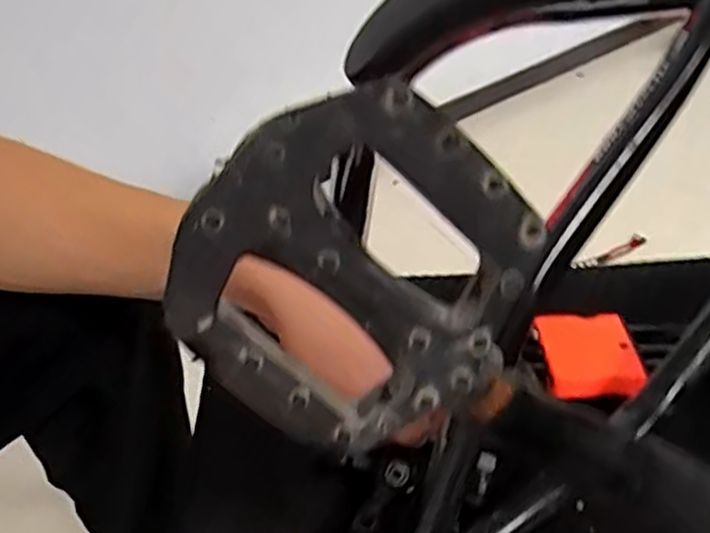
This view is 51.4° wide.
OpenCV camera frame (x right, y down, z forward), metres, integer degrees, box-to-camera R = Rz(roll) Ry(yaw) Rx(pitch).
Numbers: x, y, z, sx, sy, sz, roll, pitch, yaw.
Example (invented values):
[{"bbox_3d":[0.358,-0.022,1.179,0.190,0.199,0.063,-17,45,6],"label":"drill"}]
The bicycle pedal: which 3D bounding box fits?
[{"bbox_3d":[0.000,0.004,0.196,0.092,0.088,0.013,-47,14,6],"label":"bicycle pedal"}]

